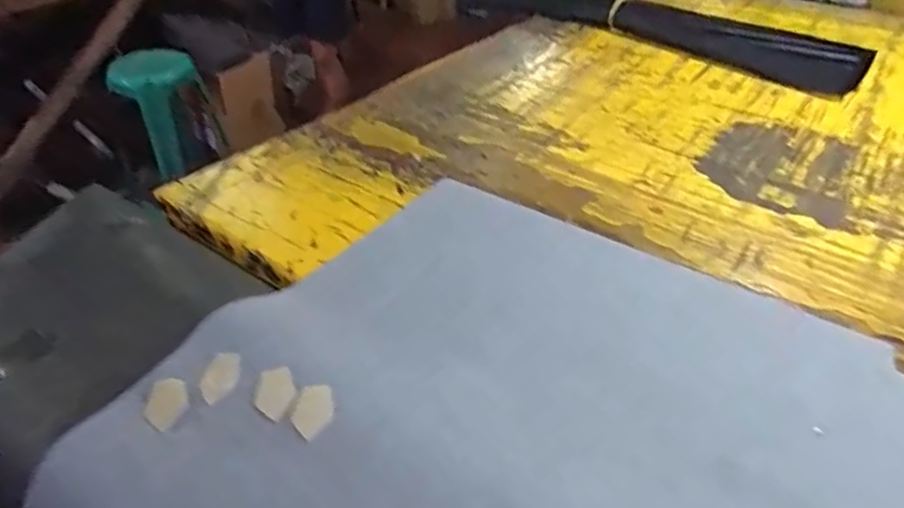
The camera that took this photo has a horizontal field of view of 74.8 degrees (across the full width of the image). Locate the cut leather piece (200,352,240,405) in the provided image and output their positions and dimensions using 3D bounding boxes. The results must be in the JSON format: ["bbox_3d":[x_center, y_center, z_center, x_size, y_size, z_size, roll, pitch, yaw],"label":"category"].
[{"bbox_3d":[-0.238,0.127,0.607,0.041,0.004,0.054,2,58,15],"label":"cut leather piece"}]

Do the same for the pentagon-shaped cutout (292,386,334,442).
[{"bbox_3d":[-0.133,0.149,0.569,0.038,0.008,0.049,33,60,15],"label":"pentagon-shaped cutout"}]

